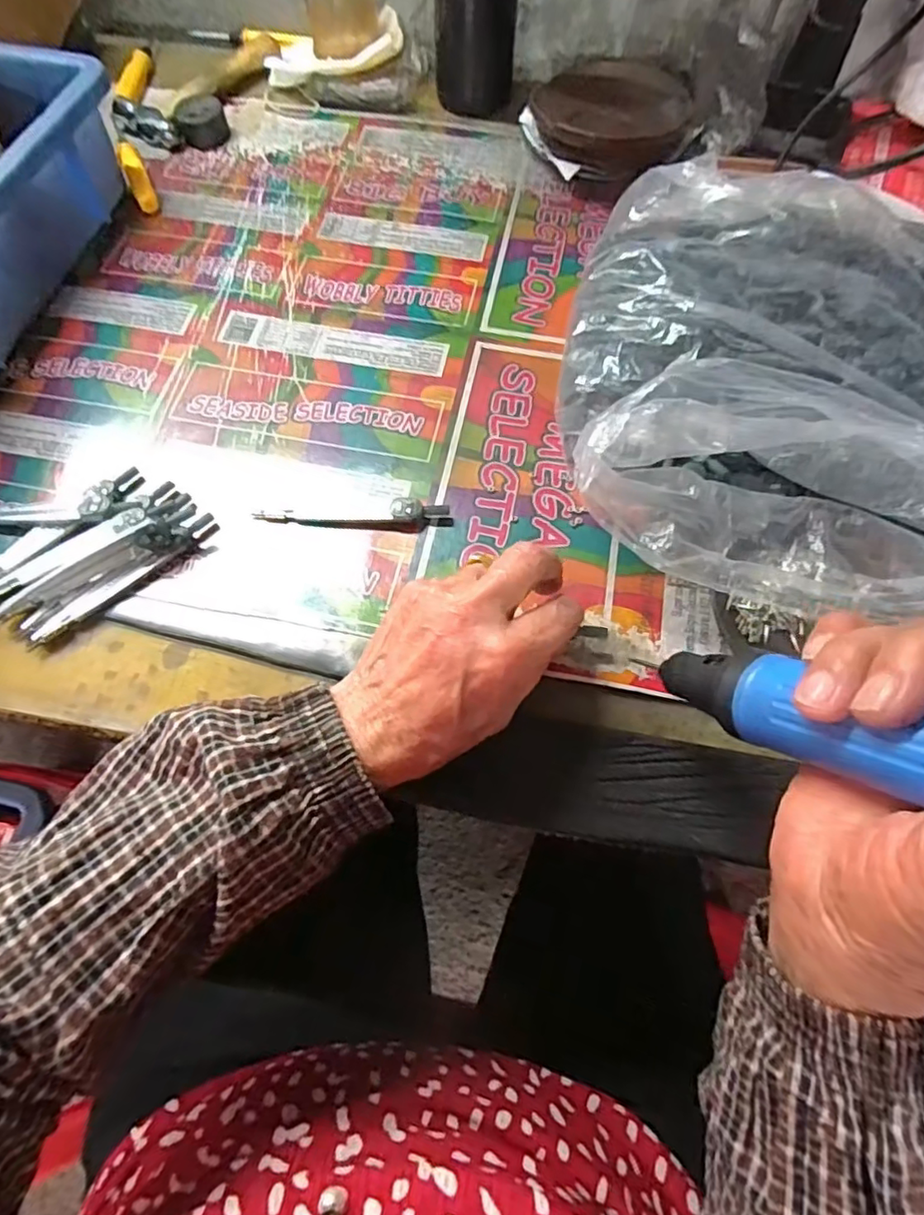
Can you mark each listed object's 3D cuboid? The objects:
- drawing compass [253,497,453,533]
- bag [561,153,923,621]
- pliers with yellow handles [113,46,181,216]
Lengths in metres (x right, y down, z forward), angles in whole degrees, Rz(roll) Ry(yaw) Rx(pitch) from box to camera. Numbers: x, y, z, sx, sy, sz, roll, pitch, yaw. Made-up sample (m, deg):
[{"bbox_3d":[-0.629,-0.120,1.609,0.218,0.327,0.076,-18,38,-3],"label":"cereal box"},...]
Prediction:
[{"bbox_3d":[-0.062,-0.054,0.349,0.111,0.009,0.015,1,65,0],"label":"drawing compass"},{"bbox_3d":[0.188,-0.131,0.350,0.247,0.072,0.275,7,65,3],"label":"bag"},{"bbox_3d":[-0.259,-0.394,0.493,0.046,0.014,0.206,-18,66,-9],"label":"pliers with yellow handles"}]

